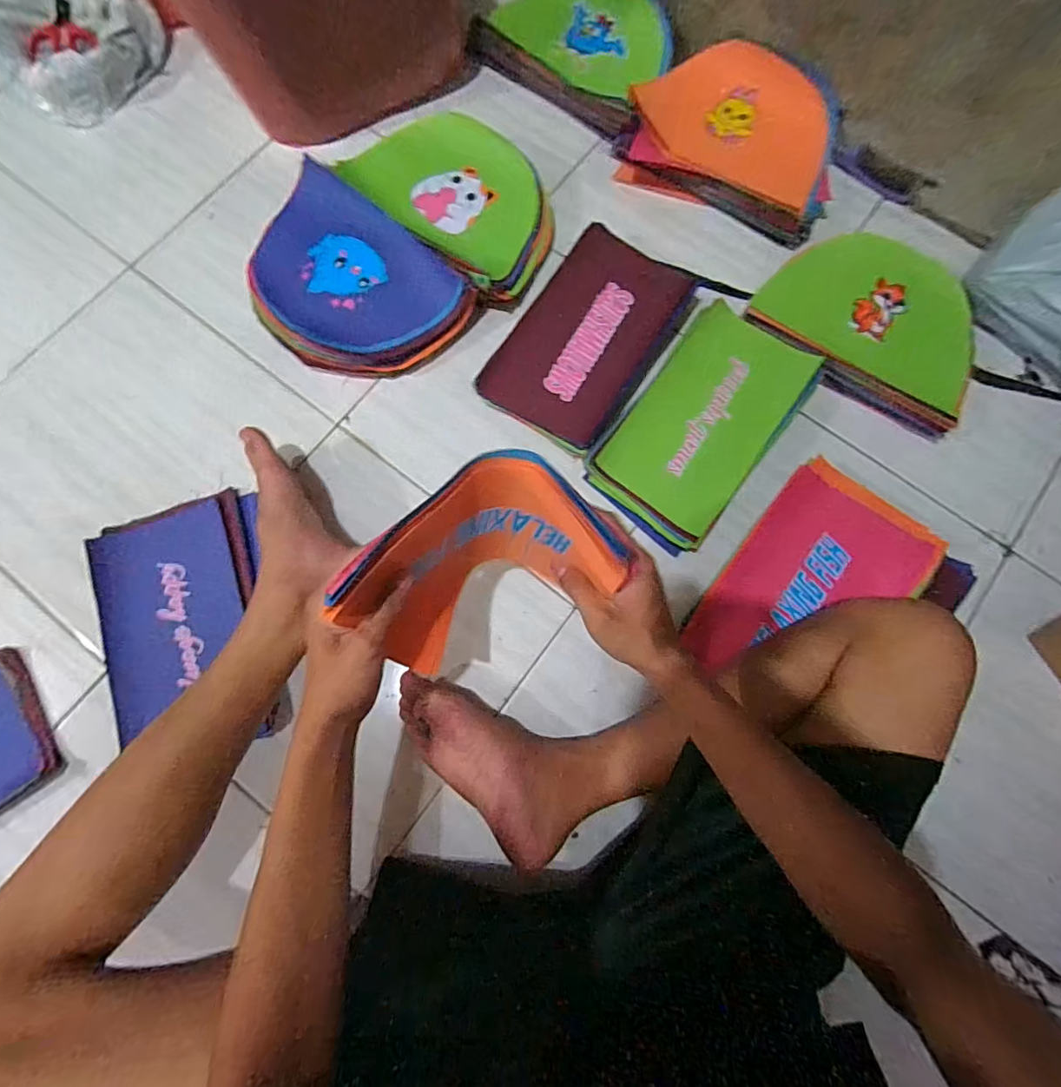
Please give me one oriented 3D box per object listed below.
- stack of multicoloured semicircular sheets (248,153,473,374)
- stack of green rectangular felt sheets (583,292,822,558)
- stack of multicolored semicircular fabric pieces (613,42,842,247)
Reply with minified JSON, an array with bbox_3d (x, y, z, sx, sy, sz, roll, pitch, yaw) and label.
[{"bbox_3d":[-0.258,-0.354,0.694,0.306,0.058,0.218,43,80,8],"label":"stack of multicoloured semicircular sheets"},{"bbox_3d":[0.217,-0.154,0.648,0.176,0.053,0.296,37,80,7],"label":"stack of green rectangular felt sheets"},{"bbox_3d":[0.305,-0.596,0.743,0.316,0.079,0.221,30,79,5],"label":"stack of multicolored semicircular fabric pieces"}]

